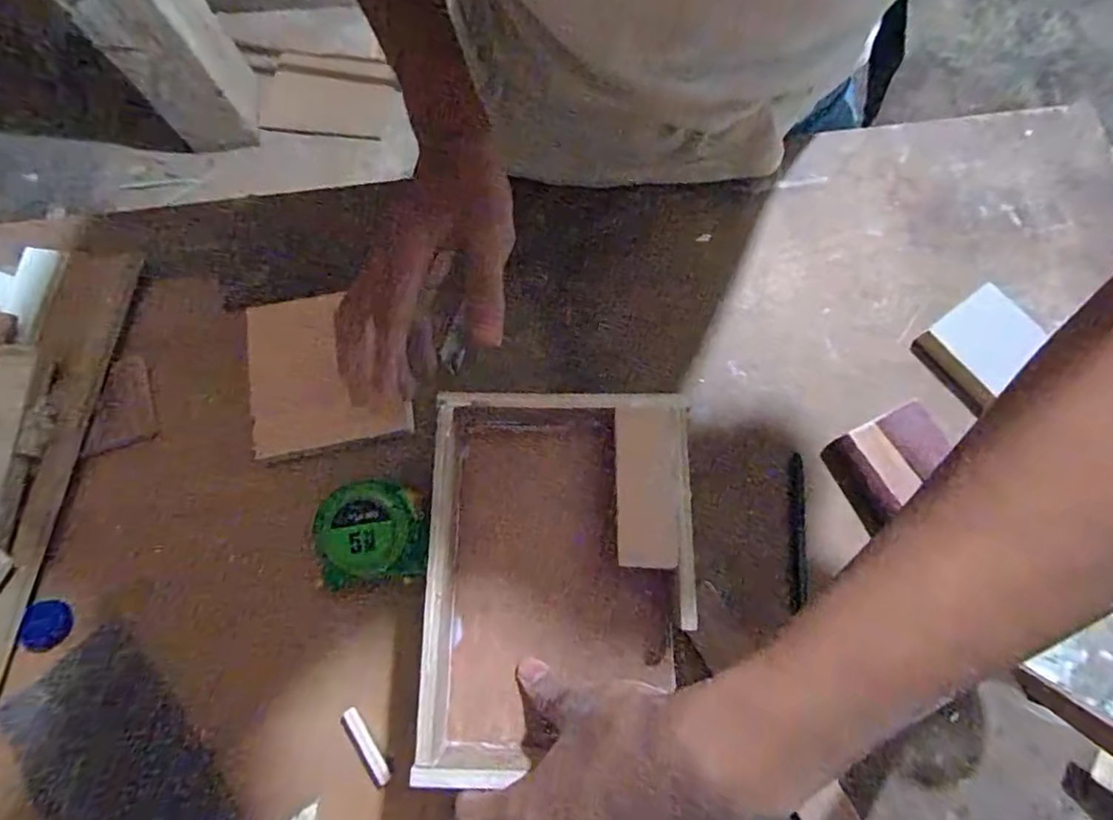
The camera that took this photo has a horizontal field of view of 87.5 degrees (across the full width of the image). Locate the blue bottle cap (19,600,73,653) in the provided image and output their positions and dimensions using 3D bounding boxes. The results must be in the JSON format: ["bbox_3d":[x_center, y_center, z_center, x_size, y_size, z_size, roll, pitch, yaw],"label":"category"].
[{"bbox_3d":[-0.353,0.150,0.404,0.028,0.006,0.033,5,78,-28],"label":"blue bottle cap"}]

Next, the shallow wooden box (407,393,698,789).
[{"bbox_3d":[0.001,0.091,0.327,0.138,0.049,0.194,0,75,2],"label":"shallow wooden box"}]

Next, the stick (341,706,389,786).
[{"bbox_3d":[-0.121,0.214,0.370,0.011,0.005,0.049,-34,76,-7],"label":"stick"}]

